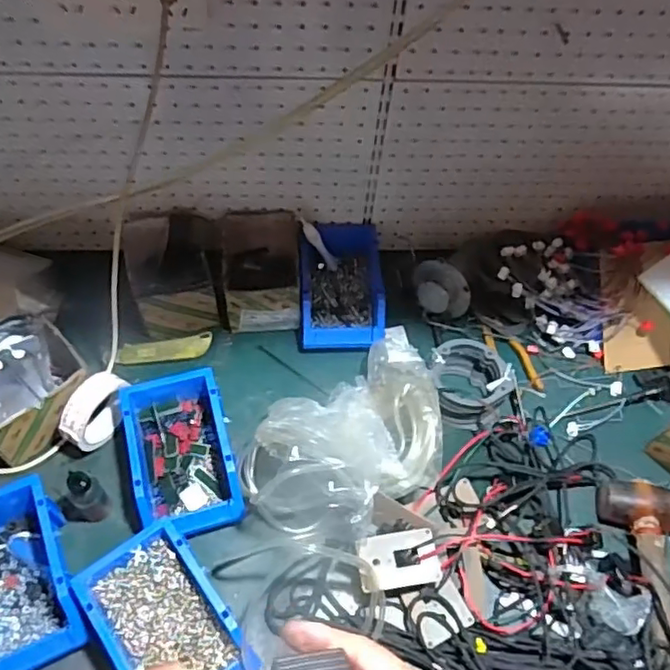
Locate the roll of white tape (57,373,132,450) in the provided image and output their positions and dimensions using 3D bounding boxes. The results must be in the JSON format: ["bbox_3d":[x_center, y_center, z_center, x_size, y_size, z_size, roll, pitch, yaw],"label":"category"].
[{"bbox_3d":[-0.294,0.097,0.761,0.041,0.081,0.093,23,58,10],"label":"roll of white tape"}]

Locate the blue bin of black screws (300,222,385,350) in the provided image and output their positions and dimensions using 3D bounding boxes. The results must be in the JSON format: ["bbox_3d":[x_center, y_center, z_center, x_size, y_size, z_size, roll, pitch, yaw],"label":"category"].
[{"bbox_3d":[0.010,-0.071,0.881,0.114,0.075,0.179,0,57,-4],"label":"blue bin of black screws"}]

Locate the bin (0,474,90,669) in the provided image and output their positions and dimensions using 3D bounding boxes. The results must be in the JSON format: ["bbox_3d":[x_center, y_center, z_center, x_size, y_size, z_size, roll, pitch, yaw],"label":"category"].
[{"bbox_3d":[-0.349,0.263,0.659,0.122,0.078,0.191,-20,61,-16],"label":"bin"}]

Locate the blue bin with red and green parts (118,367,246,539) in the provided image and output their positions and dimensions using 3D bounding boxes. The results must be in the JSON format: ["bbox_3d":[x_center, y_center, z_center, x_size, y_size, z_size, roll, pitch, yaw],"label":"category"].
[{"bbox_3d":[-0.185,0.144,0.743,0.119,0.063,0.192,-13,59,-12],"label":"blue bin with red and green parts"}]

